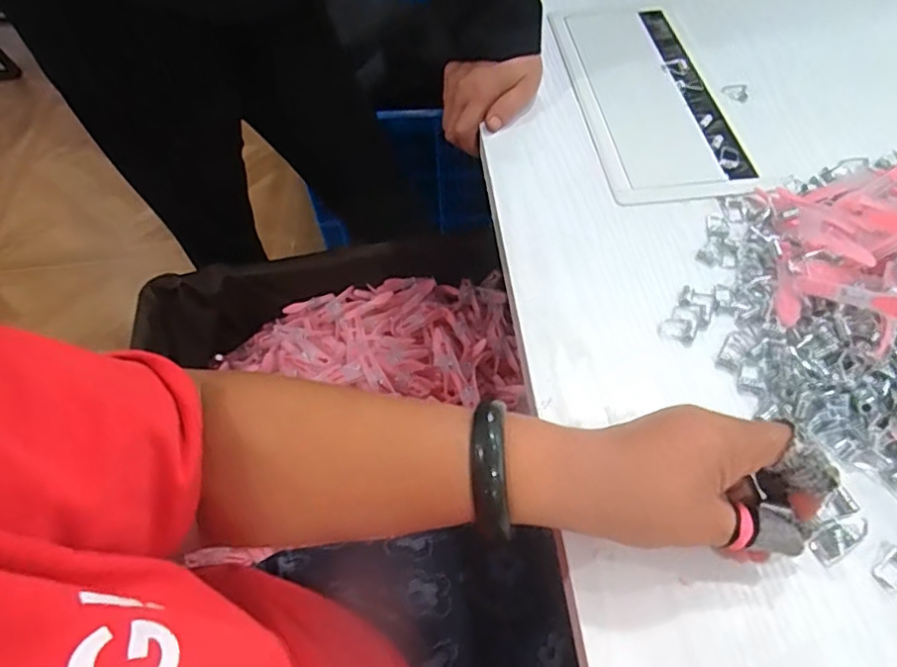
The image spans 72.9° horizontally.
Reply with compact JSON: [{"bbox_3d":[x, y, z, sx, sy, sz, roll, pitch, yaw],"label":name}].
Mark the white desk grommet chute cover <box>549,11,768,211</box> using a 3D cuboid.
[{"bbox_3d":[0.177,-0.223,0.555,0.122,0.006,0.286,-6,54,-2],"label":"white desk grommet chute cover"}]

